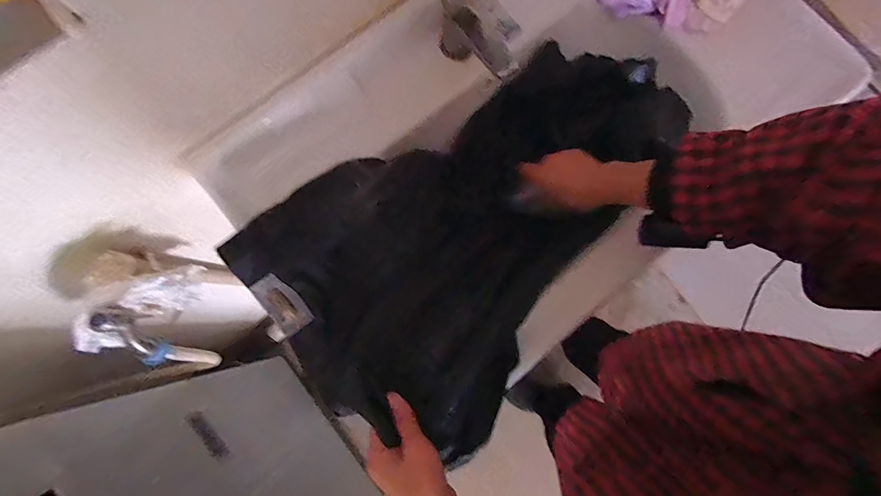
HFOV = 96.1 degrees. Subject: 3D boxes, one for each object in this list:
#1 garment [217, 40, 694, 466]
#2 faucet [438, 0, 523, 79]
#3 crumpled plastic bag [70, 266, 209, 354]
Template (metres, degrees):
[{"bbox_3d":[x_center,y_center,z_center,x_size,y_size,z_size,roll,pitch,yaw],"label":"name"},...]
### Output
[{"bbox_3d":[0.059,-0.063,0.498,0.318,0.137,0.558,42,83,8],"label":"garment"},{"bbox_3d":[0.049,-0.258,0.471,0.114,0.077,0.052,43,83,8],"label":"faucet"},{"bbox_3d":[-0.372,0.070,0.510,0.054,0.181,0.090,11,102,3],"label":"crumpled plastic bag"}]

